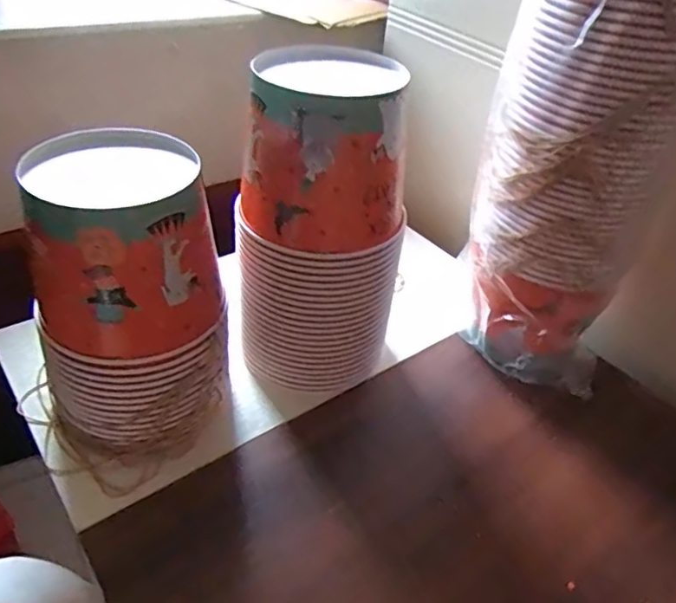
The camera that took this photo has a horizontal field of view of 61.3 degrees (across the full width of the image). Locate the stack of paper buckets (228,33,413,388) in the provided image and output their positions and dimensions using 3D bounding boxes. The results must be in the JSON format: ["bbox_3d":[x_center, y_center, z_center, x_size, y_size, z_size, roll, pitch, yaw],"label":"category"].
[{"bbox_3d":[-0.017,-0.064,0.548,0.151,0.300,0.148,8,40,2],"label":"stack of paper buckets"}]

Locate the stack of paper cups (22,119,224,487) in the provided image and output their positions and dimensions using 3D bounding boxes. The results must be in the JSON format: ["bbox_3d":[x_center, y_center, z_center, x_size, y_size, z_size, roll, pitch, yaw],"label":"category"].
[{"bbox_3d":[-0.183,0.009,0.486,0.149,0.244,0.158,27,44,24],"label":"stack of paper cups"}]

